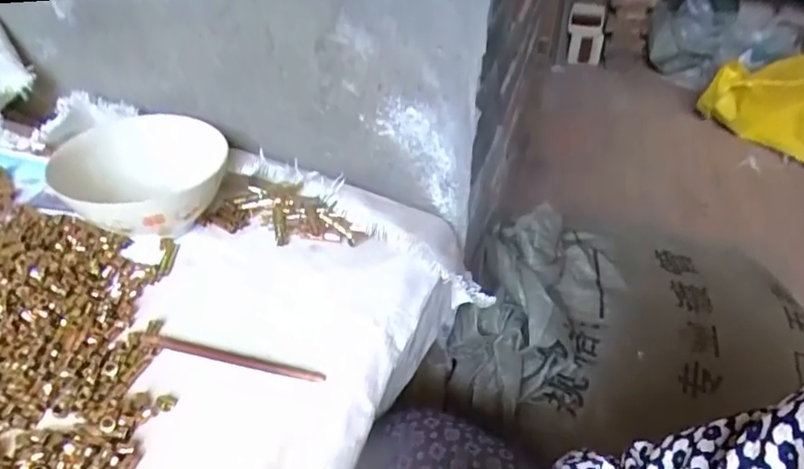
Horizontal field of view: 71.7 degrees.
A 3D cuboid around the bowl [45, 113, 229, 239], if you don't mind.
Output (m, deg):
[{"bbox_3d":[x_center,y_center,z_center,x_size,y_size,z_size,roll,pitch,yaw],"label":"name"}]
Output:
[{"bbox_3d":[-0.234,-0.047,0.524,0.139,0.079,0.138,2,35,-1],"label":"bowl"}]

